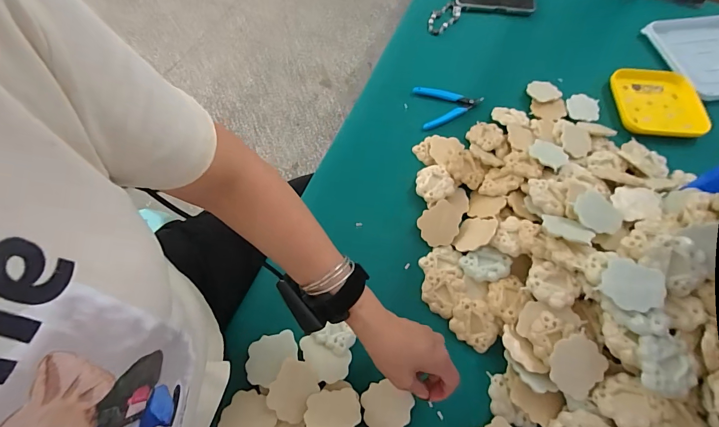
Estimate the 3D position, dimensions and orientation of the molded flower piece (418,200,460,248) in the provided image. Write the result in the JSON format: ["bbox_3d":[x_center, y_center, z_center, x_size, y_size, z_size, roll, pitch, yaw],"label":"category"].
[{"bbox_3d":[0.119,0.014,0.534,0.056,0.015,0.066,36,68,16],"label":"molded flower piece"}]

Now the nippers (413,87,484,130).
[{"bbox_3d":[0.164,-0.195,0.647,0.119,0.007,0.091,-8,63,-5],"label":"nippers"}]

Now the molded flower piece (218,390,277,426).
[{"bbox_3d":[-0.128,0.236,0.412,0.058,0.006,0.055,0,63,-1],"label":"molded flower piece"}]

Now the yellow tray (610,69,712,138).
[{"bbox_3d":[0.551,-0.203,0.659,0.146,0.016,0.148,3,63,0],"label":"yellow tray"}]

